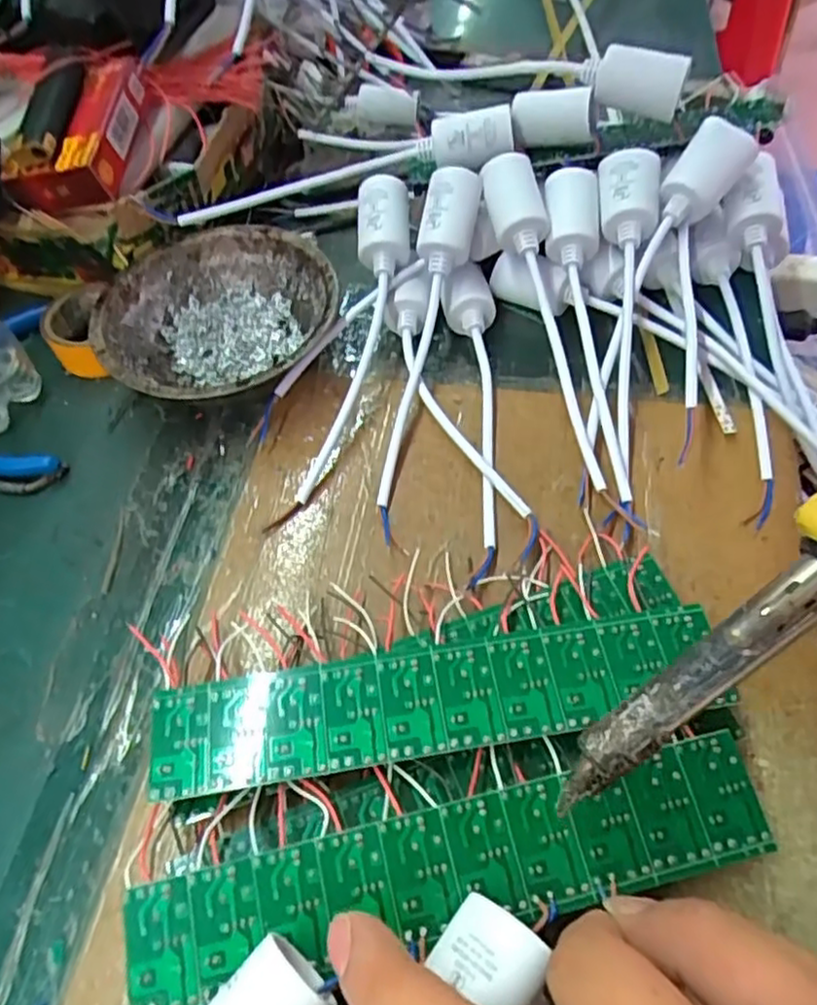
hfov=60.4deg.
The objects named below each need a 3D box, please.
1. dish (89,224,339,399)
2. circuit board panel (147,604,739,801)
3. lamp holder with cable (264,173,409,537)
[{"bbox_3d":[-0.100,-0.093,0.382,0.121,0.041,0.123,-2,55,3],"label":"dish"},{"bbox_3d":[0.010,0.069,0.249,0.199,0.004,0.038,-8,56,-2],"label":"circuit board panel"},{"bbox_3d":[-0.028,-0.077,0.366,0.029,0.046,0.197,11,80,11],"label":"lamp holder with cable"}]

